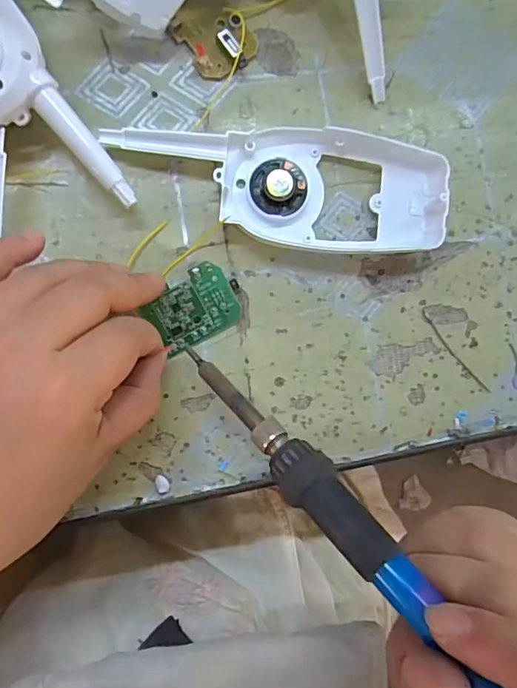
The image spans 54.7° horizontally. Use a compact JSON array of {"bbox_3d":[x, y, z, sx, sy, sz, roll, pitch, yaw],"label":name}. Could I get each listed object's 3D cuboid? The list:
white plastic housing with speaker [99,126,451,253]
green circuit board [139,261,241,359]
[{"bbox_3d":[0.012,-0.078,0.245,0.162,0.019,0.057,6,86,-9],"label":"white plastic housing with speaker"},{"bbox_3d":[-0.030,-0.018,0.237,0.039,0.004,0.033,-27,113,-6],"label":"green circuit board"}]

